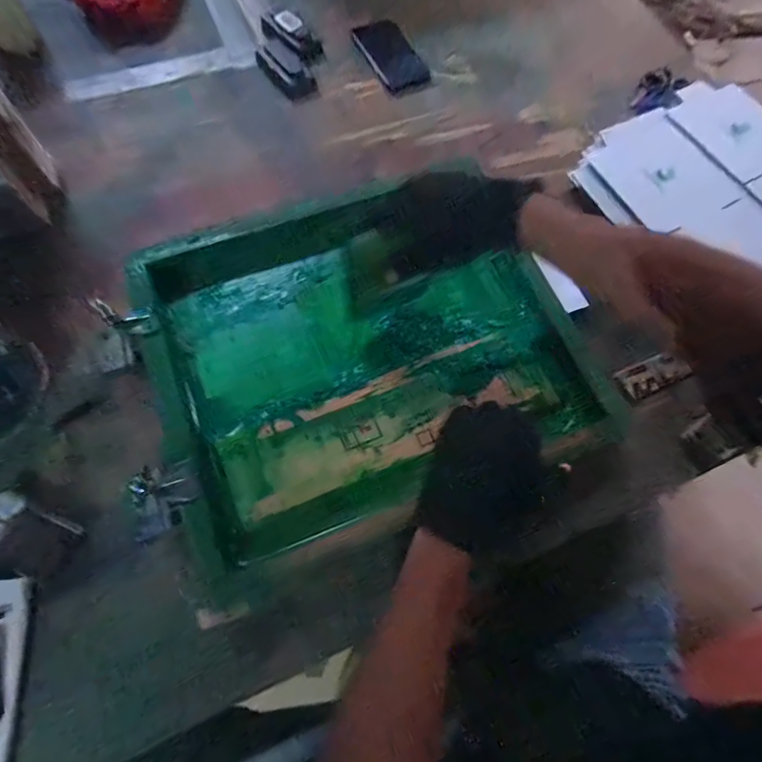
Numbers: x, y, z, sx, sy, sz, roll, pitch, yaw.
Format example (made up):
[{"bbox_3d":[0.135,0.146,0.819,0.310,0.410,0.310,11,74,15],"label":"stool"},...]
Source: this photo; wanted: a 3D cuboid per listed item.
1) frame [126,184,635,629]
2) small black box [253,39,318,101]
[{"bbox_3d":[-0.012,-0.042,0.496,0.456,0.051,0.405,-18,68,-9],"label":"frame"},{"bbox_3d":[-0.146,-0.476,0.678,0.048,0.027,0.102,-37,75,-14],"label":"small black box"}]

